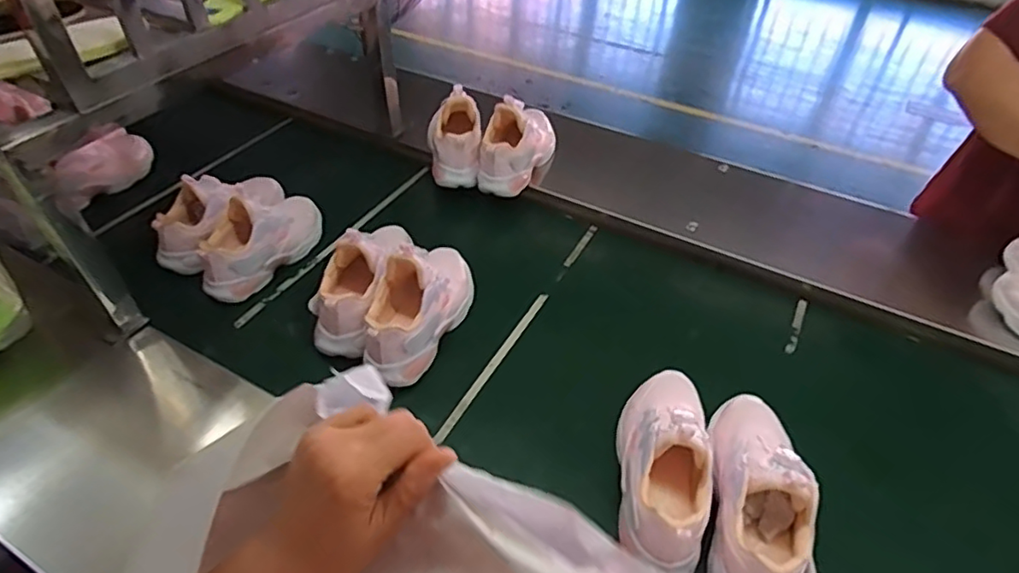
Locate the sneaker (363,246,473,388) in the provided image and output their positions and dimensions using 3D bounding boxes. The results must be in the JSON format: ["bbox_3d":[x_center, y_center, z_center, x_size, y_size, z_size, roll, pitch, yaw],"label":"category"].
[{"bbox_3d":[-0.110,0.013,0.735,0.084,0.125,0.213,19,47,16],"label":"sneaker"}]

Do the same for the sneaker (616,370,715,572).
[{"bbox_3d":[0.158,0.157,0.593,0.090,0.115,0.228,10,45,8],"label":"sneaker"}]

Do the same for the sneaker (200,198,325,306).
[{"bbox_3d":[-0.347,-0.078,0.831,0.075,0.098,0.207,24,48,20],"label":"sneaker"}]

